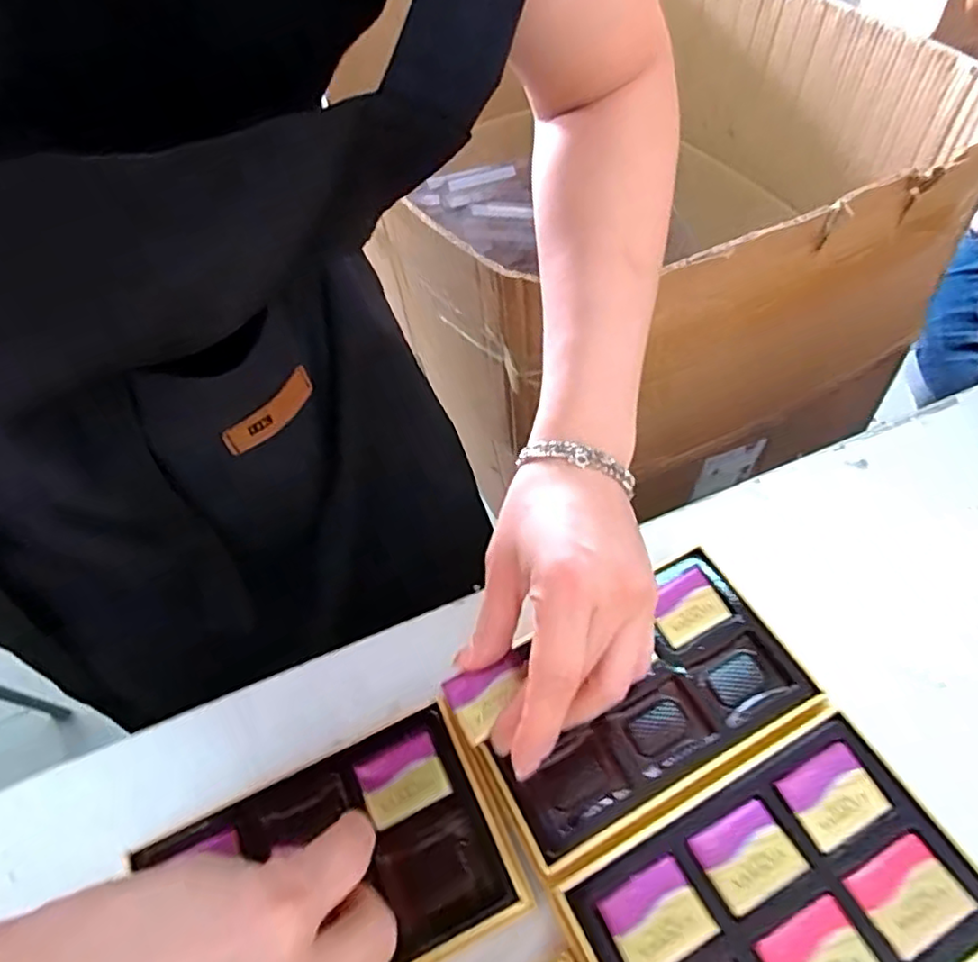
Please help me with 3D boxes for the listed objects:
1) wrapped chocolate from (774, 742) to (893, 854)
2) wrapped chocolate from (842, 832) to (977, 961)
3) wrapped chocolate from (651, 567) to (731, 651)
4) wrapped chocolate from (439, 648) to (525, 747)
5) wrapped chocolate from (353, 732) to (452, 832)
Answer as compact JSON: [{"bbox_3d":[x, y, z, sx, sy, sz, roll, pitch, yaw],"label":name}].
[{"bbox_3d":[0.156,0.143,0.288,0.038,0.007,0.033,-25,57,-12],"label":"wrapped chocolate"},{"bbox_3d":[0.176,0.172,0.265,0.041,0.004,0.033,-25,57,-12],"label":"wrapped chocolate"},{"bbox_3d":[0.107,0.069,0.347,0.038,0.005,0.033,-24,57,-11],"label":"wrapped chocolate"},{"bbox_3d":[0.001,0.099,0.294,0.038,0.008,0.029,-26,81,-16],"label":"wrapped chocolate"},{"bbox_3d":[-0.042,0.145,0.308,0.039,0.004,0.032,-24,57,-11],"label":"wrapped chocolate"}]

